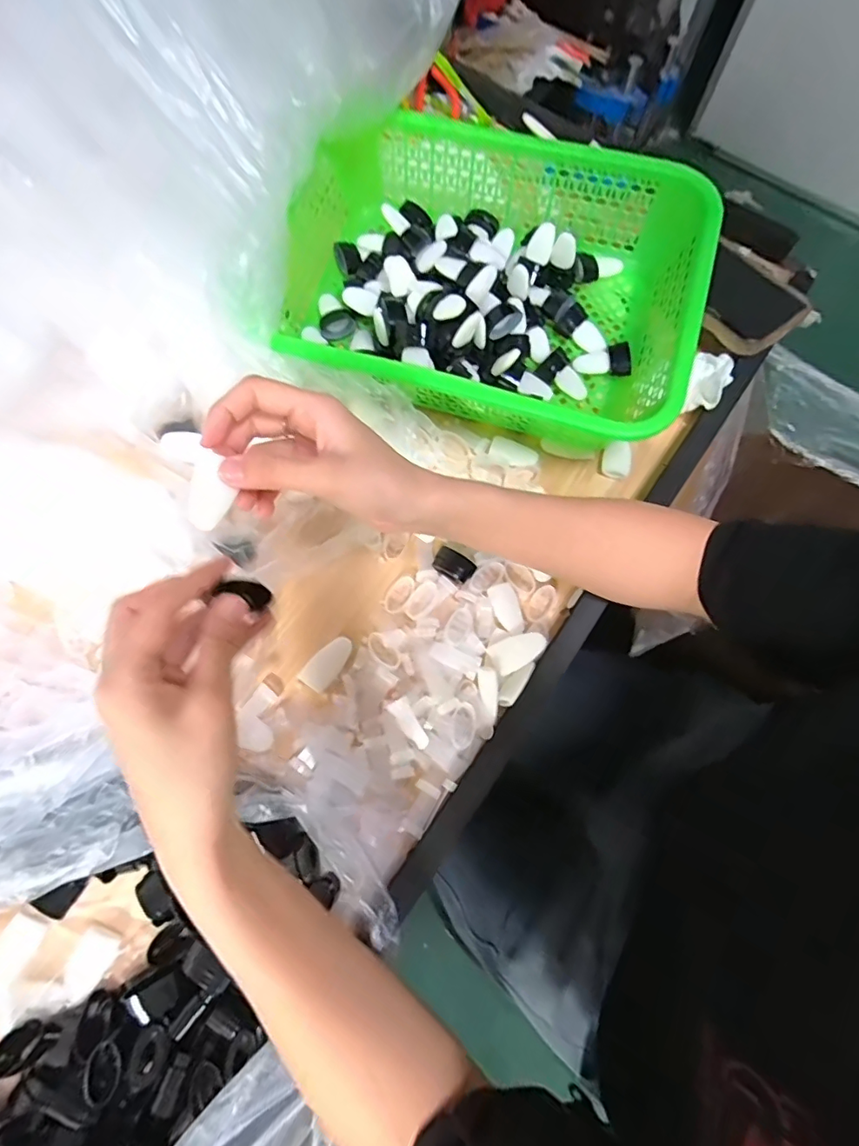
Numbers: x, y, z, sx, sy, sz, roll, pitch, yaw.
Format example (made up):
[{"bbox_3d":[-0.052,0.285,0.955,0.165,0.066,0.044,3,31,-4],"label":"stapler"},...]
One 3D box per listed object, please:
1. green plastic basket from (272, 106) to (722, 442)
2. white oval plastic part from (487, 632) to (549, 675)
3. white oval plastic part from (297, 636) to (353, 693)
[{"bbox_3d":[0.045,-0.250,0.470,0.342,0.088,0.263,18,73,4],"label":"green plastic basket"},{"bbox_3d":[0.068,0.059,0.413,0.044,0.010,0.024,-27,75,-9],"label":"white oval plastic part"},{"bbox_3d":[-0.078,0.069,0.411,0.023,0.005,0.045,35,75,9],"label":"white oval plastic part"}]

